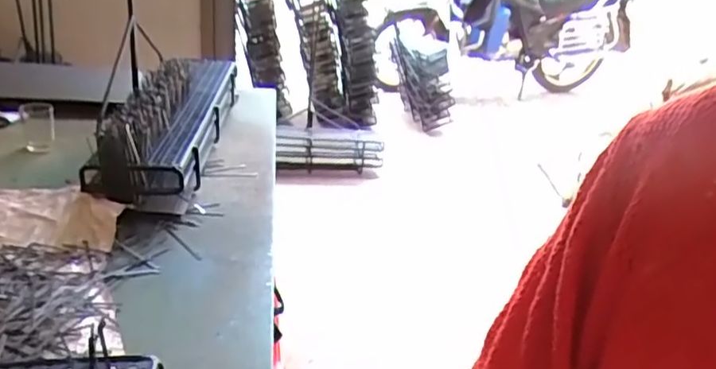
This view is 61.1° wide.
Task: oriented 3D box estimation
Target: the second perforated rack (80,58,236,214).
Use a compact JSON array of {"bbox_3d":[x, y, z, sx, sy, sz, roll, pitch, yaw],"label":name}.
[{"bbox_3d":[-0.348,-0.125,1.138,0.154,0.134,0.570,4,25,-6],"label":"second perforated rack"}]

